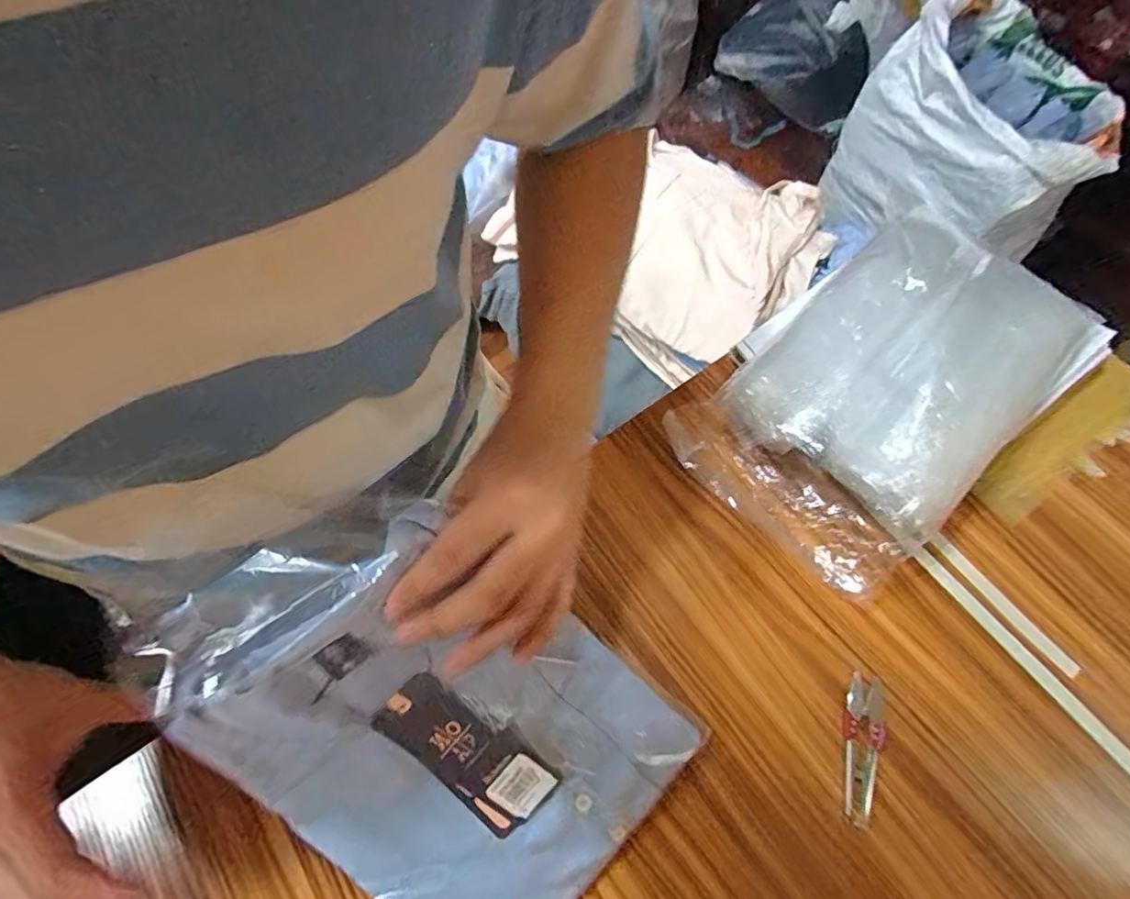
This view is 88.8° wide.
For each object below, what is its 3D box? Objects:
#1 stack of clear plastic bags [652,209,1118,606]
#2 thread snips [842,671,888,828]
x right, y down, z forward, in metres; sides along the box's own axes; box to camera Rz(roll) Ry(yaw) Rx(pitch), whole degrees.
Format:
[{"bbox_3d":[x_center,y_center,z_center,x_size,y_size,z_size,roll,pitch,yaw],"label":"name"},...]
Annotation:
[{"bbox_3d":[0.265,-0.055,0.477,0.311,0.095,0.203,-39,71,-15],"label":"stack of clear plastic bags"},{"bbox_3d":[0.214,0.213,0.412,0.029,0.005,0.096,11,67,6],"label":"thread snips"}]

